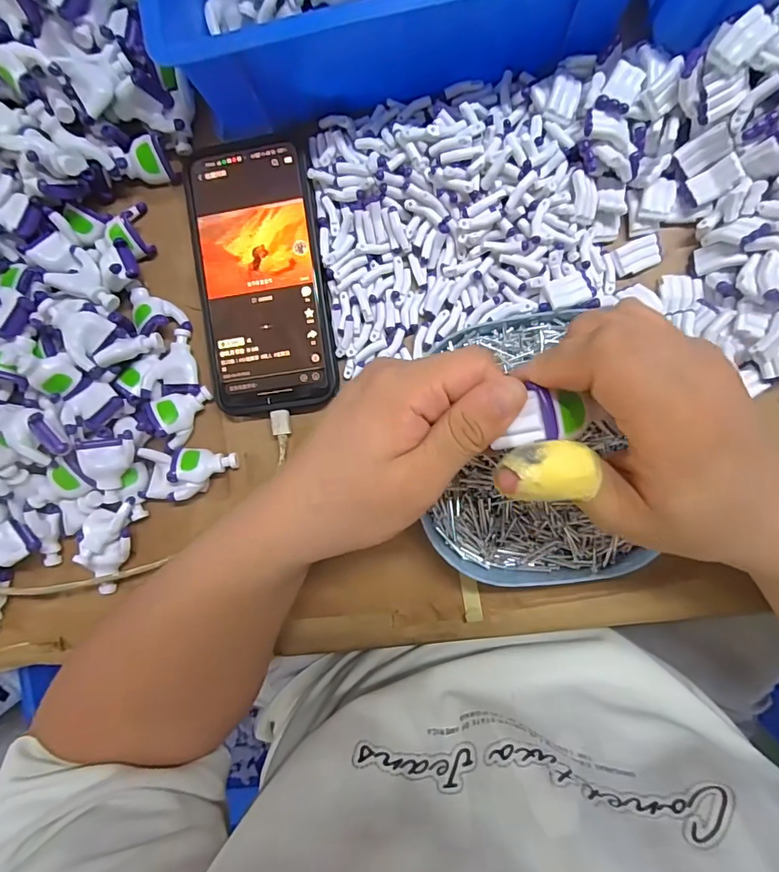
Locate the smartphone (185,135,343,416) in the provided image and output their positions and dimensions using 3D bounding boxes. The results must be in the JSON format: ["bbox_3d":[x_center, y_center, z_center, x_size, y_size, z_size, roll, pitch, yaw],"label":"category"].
[{"bbox_3d":[-0.080,-0.097,0.288,0.077,0.011,0.163,-9,91,6],"label":"smartphone"}]

